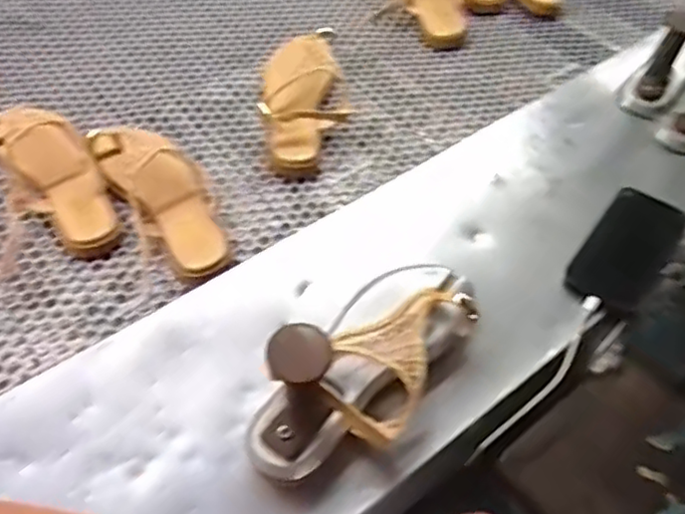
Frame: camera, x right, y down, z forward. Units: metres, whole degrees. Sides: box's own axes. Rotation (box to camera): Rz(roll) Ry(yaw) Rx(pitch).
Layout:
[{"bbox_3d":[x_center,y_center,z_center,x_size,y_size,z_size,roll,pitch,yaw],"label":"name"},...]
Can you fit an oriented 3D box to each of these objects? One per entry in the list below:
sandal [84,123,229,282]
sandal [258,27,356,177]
[{"bbox_3d":[-0.175,-0.070,0.648,0.076,0.070,0.212,-32,69,-24],"label":"sandal"},{"bbox_3d":[-0.047,-0.184,0.740,0.100,0.071,0.198,4,62,4],"label":"sandal"}]

